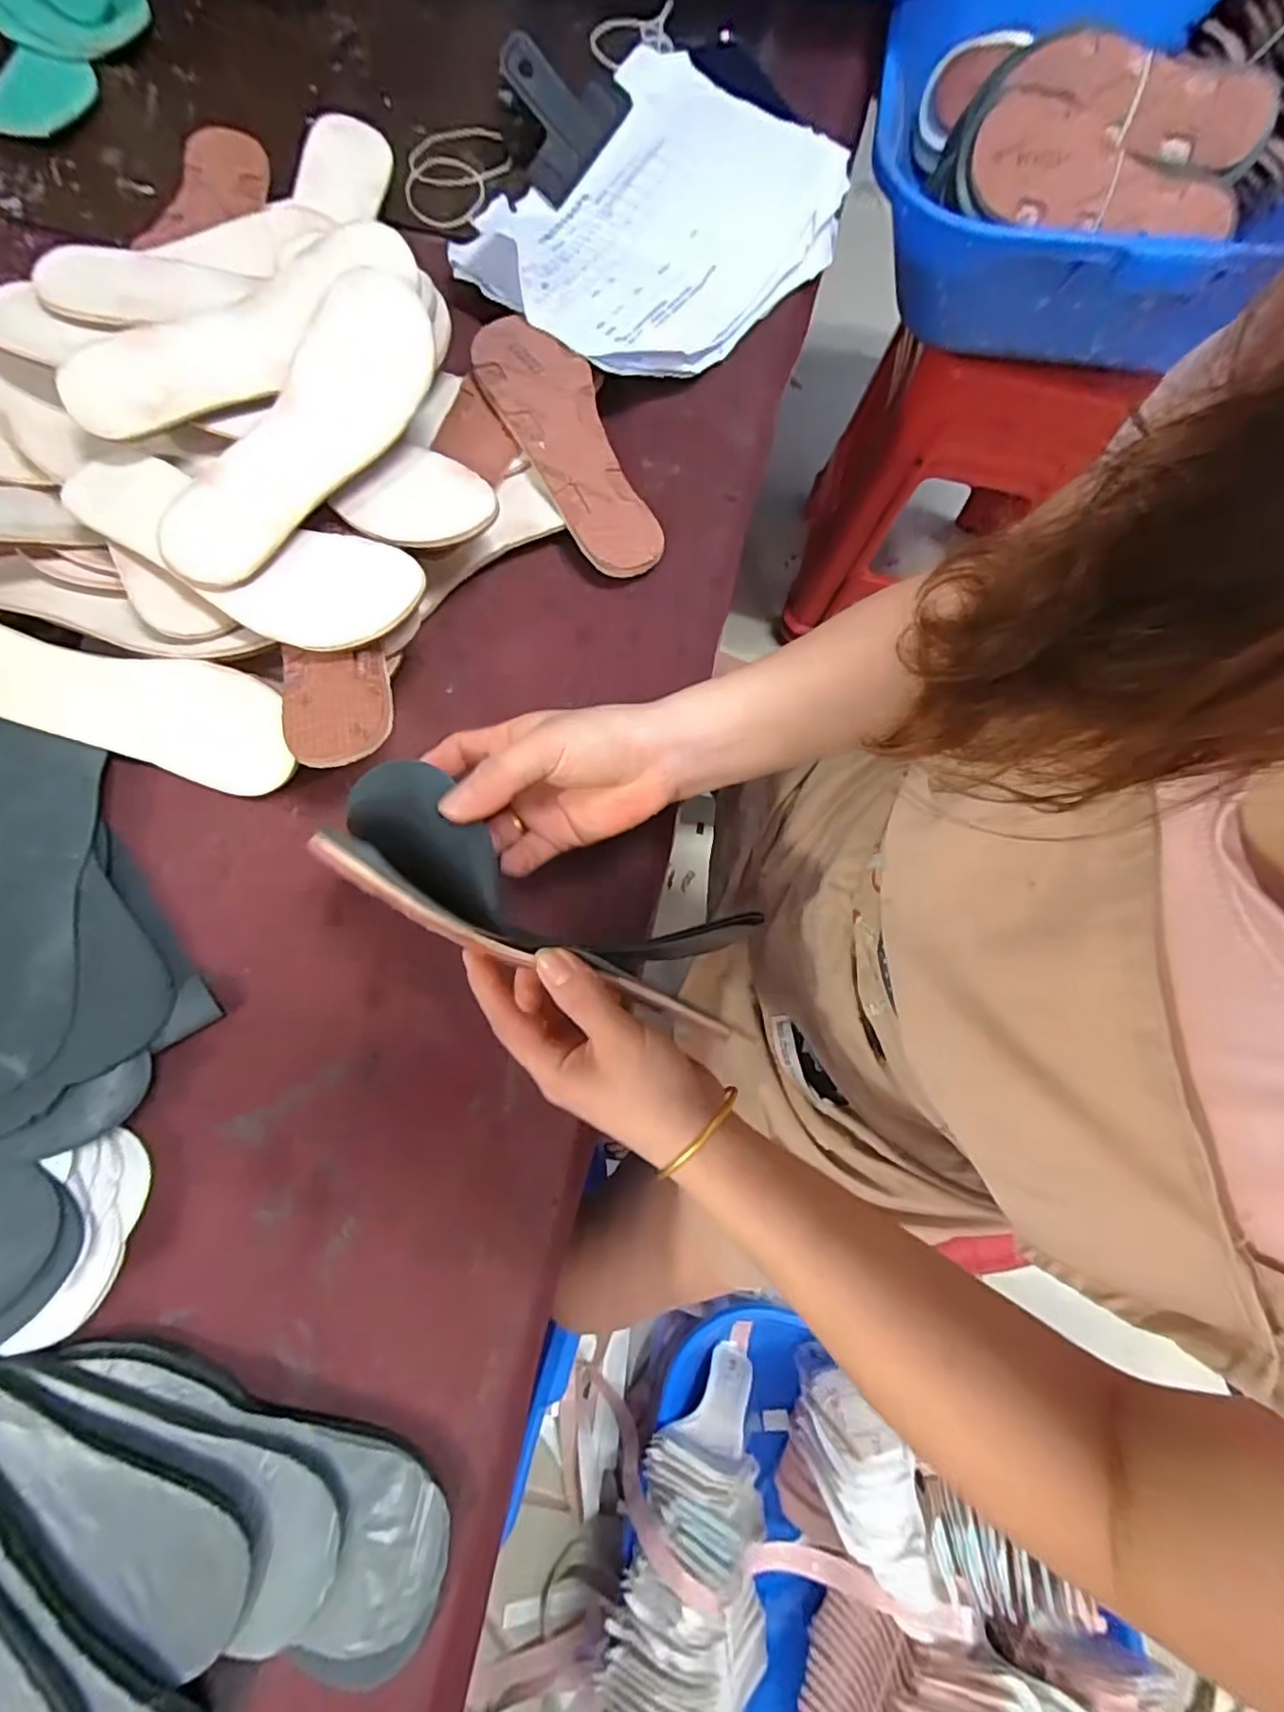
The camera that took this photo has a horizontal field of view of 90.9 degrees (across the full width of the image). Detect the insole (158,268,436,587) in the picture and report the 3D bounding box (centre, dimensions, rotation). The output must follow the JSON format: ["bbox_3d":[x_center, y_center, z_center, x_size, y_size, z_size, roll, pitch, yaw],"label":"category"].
[{"bbox_3d":[-0.209,-0.264,0.397,0.082,0.017,0.229,30,82,-3],"label":"insole"}]

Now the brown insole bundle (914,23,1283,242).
[{"bbox_3d":[0.420,-0.636,0.566,0.307,0.061,0.184,6,77,1],"label":"brown insole bundle"}]

